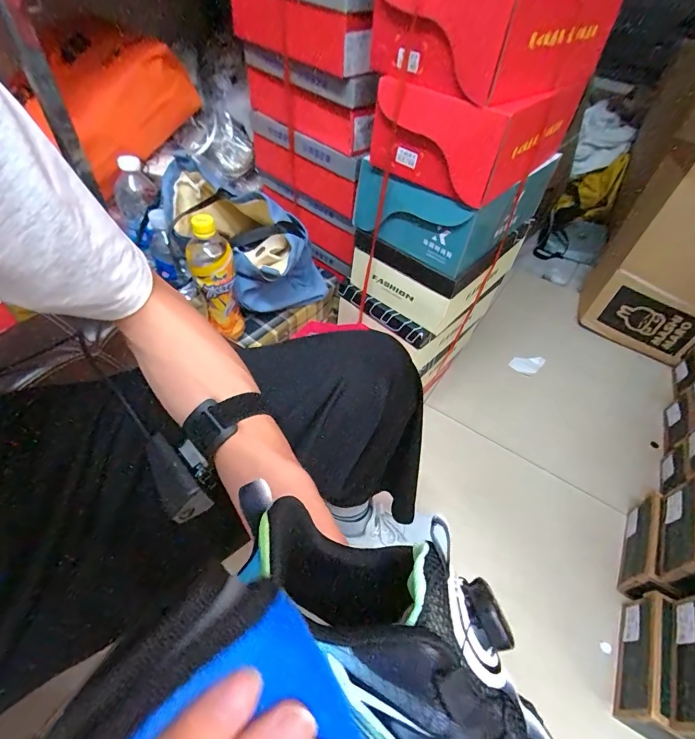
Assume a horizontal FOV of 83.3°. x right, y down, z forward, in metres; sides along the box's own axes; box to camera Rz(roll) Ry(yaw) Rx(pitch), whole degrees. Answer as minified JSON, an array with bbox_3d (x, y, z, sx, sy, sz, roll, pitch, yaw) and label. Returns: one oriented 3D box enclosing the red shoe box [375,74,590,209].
[{"bbox_3d":[0.178,-0.357,0.578,0.235,0.108,0.207,-33,60,-29],"label":"red shoe box"}]

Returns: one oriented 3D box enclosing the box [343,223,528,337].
[{"bbox_3d":[0.171,-0.217,0.754,0.210,0.113,0.265,37,55,23],"label":"box"}]

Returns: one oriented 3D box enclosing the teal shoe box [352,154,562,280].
[{"bbox_3d":[0.186,-0.306,0.682,0.222,0.116,0.284,38,55,23],"label":"teal shoe box"}]

